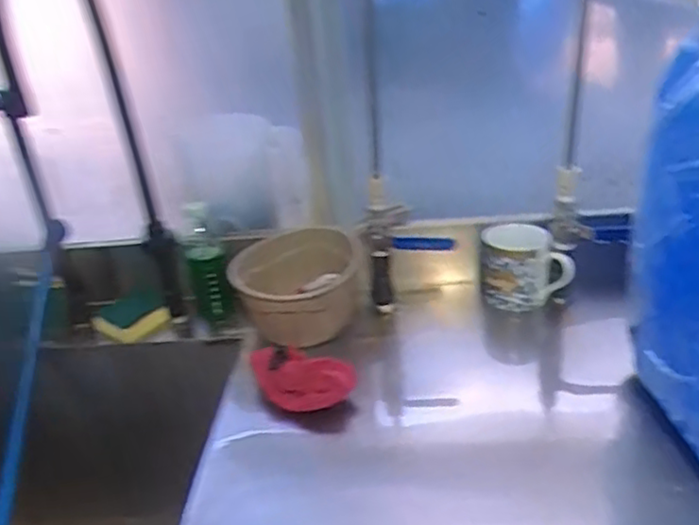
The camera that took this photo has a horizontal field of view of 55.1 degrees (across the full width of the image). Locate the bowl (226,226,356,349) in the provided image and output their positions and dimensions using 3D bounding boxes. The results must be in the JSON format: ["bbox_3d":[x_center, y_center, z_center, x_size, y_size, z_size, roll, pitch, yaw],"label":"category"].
[{"bbox_3d":[-0.077,0.042,0.962,0.167,0.123,0.159,-4,27,2],"label":"bowl"}]

